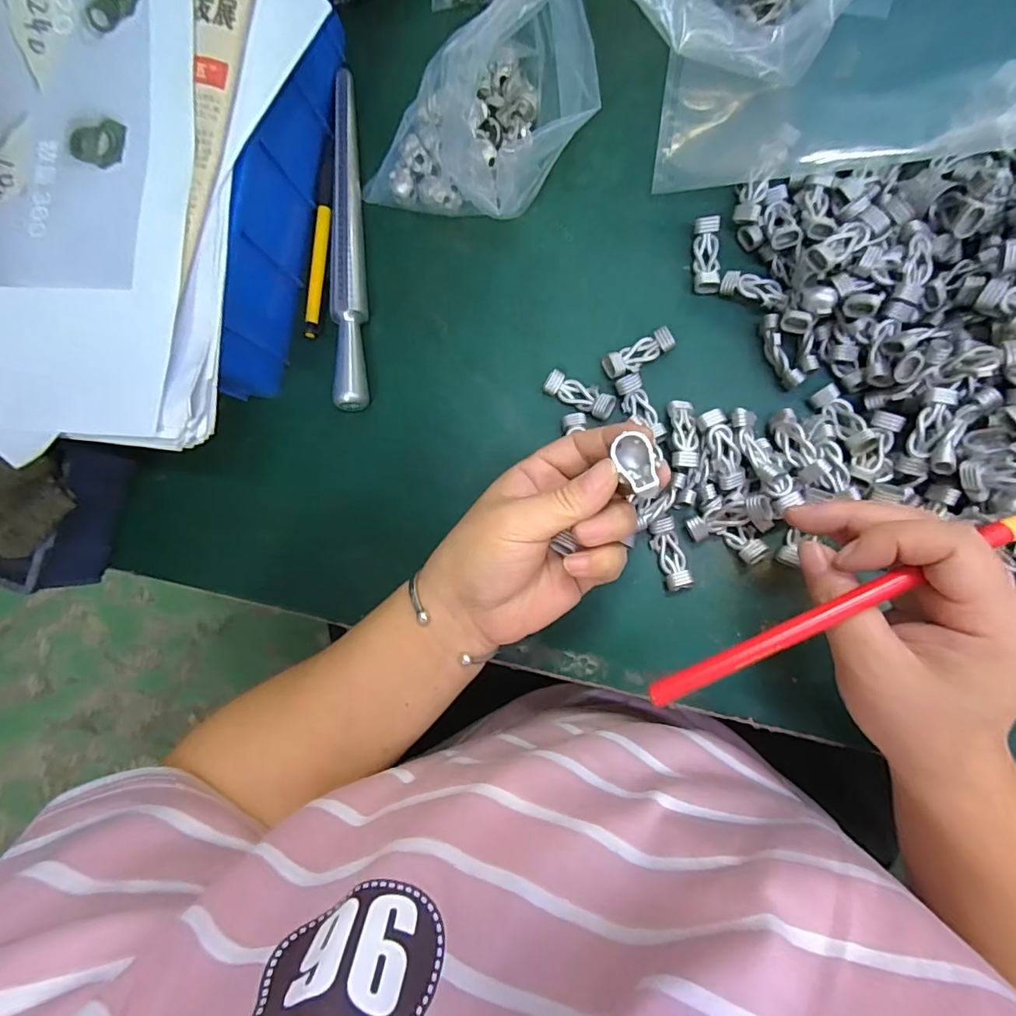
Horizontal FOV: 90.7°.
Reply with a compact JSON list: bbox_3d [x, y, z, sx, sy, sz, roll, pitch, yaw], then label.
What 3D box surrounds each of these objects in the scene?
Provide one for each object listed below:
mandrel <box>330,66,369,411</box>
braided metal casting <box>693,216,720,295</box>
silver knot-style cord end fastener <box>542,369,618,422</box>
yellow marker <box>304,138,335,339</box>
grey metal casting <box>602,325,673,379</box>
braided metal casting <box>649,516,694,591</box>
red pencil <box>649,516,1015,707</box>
[{"bbox_3d":[-0.109,-0.181,0.339,0.020,0.022,0.233,-5,85,7],"label":"mandrel"},{"bbox_3d":[0.123,-0.156,0.308,0.015,0.009,0.044,1,86,8],"label":"braided metal casting"},{"bbox_3d":[0.045,-0.071,0.314,0.044,0.010,0.017,31,90,9],"label":"silver knot-style cord end fastener"},{"bbox_3d":[-0.127,-0.183,0.342,0.013,0.010,0.133,6,87,8],"label":"yellow marker"},{"bbox_3d":[0.081,-0.096,0.310,0.045,0.010,0.016,-30,83,5],"label":"grey metal casting"},{"bbox_3d":[0.097,0.027,0.300,0.016,0.009,0.044,-19,84,6],"label":"braided metal casting"},{"bbox_3d":[0.135,0.042,0.206,0.166,0.009,0.009,-28,83,8],"label":"red pencil"}]

